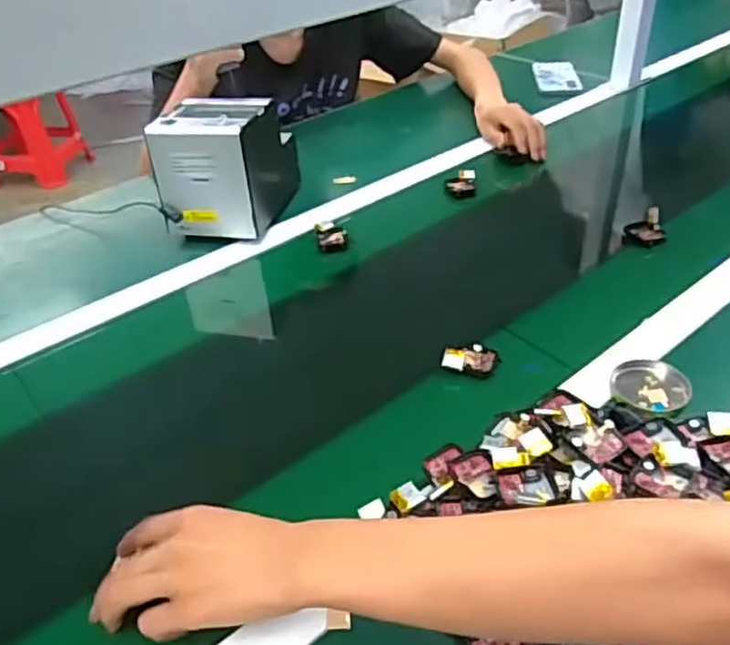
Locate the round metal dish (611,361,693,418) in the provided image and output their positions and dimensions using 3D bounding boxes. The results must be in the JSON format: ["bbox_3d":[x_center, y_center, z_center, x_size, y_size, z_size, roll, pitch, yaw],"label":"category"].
[{"bbox_3d":[0.257,0.060,0.606,0.065,0.026,0.057,-3,36,3],"label":"round metal dish"}]

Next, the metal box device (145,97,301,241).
[{"bbox_3d":[-0.178,-0.199,0.892,0.127,0.162,0.163,6,38,13],"label":"metal box device"}]

